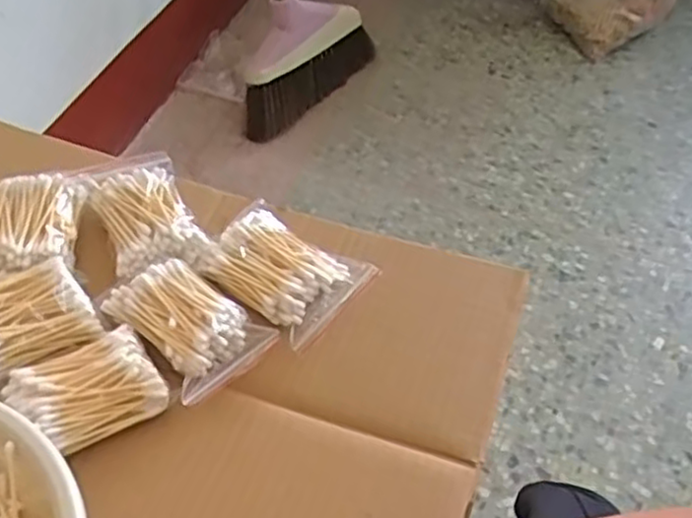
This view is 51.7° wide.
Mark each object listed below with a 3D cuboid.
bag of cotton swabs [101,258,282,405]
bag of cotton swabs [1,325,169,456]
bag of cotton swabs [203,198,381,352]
[{"bbox_3d":[-0.097,0.037,0.442,0.069,0.033,0.100,-34,60,-30],"label":"bag of cotton swabs"},{"bbox_3d":[-0.147,0.073,0.406,0.076,0.020,0.060,-23,55,-24],"label":"bag of cotton swabs"},{"bbox_3d":[-0.041,0.008,0.473,0.096,0.024,0.069,34,54,22],"label":"bag of cotton swabs"}]

